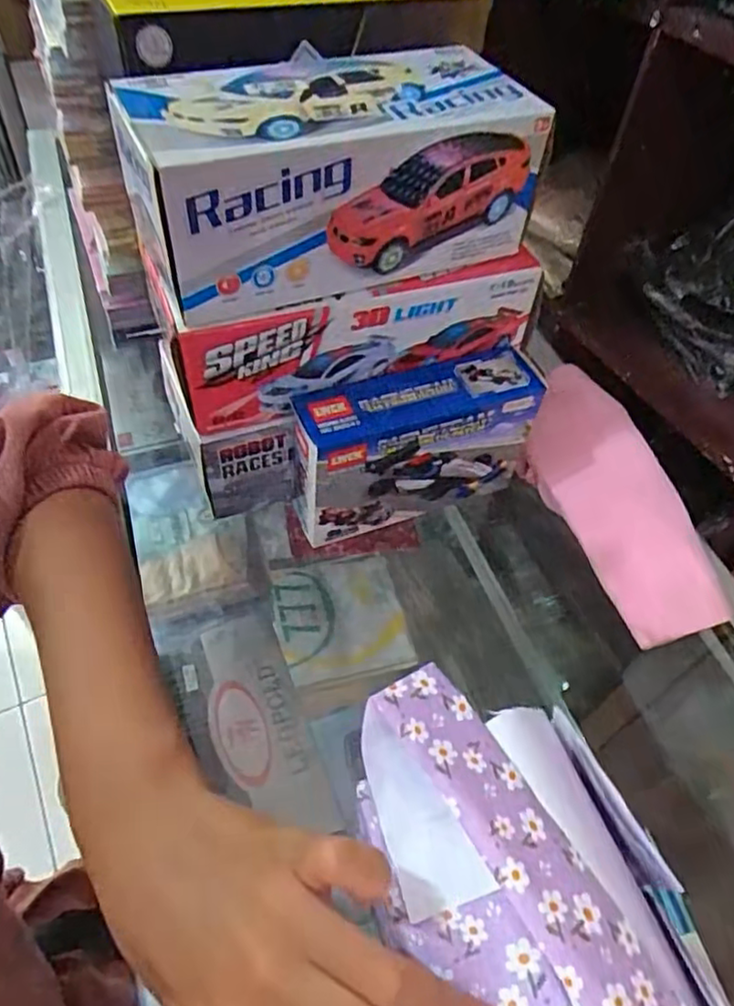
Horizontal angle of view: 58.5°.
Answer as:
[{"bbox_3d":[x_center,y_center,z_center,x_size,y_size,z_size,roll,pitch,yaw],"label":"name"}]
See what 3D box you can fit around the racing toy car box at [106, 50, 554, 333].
[{"bbox_3d":[-0.019,-0.164,0.326,0.197,0.075,0.087,-20,57,-19],"label":"racing toy car box"}]

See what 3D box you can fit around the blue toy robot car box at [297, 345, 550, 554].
[{"bbox_3d":[0.027,-0.034,0.409,0.156,0.095,0.047,-17,56,-17],"label":"blue toy robot car box"}]

